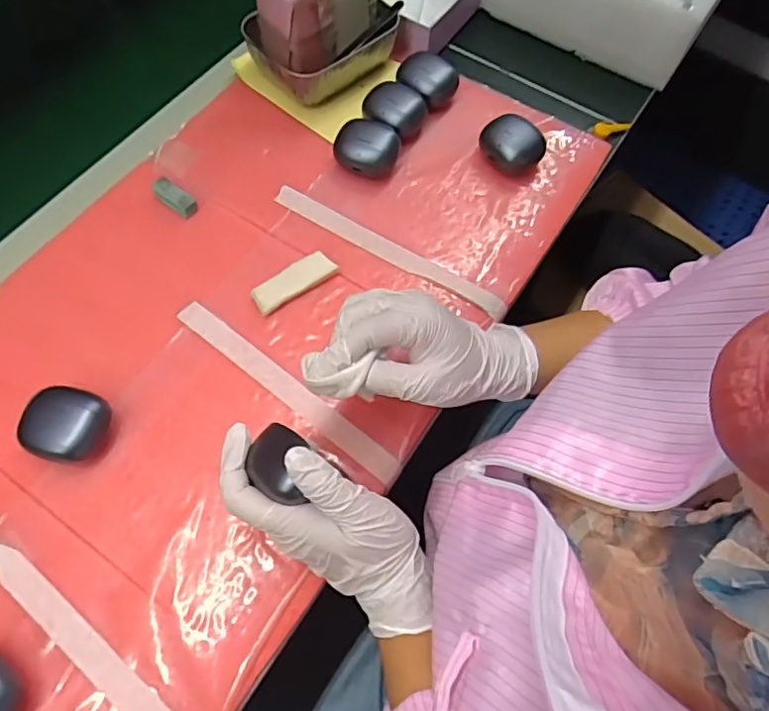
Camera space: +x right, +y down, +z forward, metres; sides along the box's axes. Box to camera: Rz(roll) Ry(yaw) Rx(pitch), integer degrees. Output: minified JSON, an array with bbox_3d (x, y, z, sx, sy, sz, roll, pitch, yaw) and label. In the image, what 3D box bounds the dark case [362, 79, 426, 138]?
[{"bbox_3d":[0.008,-0.228,0.528,0.055,0.033,0.045,24,67,8],"label":"dark case"}]

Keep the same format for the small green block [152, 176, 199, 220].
[{"bbox_3d":[-0.179,-0.136,0.480,0.041,0.011,0.017,39,69,-2],"label":"small green block"}]

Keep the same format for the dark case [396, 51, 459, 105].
[{"bbox_3d":[0.041,-0.266,0.548,0.058,0.034,0.046,11,66,3],"label":"dark case"}]

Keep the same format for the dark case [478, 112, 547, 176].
[{"bbox_3d":[0.117,-0.195,0.520,0.059,0.030,0.052,26,68,9],"label":"dark case"}]

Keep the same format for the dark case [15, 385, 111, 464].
[{"bbox_3d":[-0.222,0.048,0.393,0.049,0.031,0.049,14,66,4],"label":"dark case"}]

